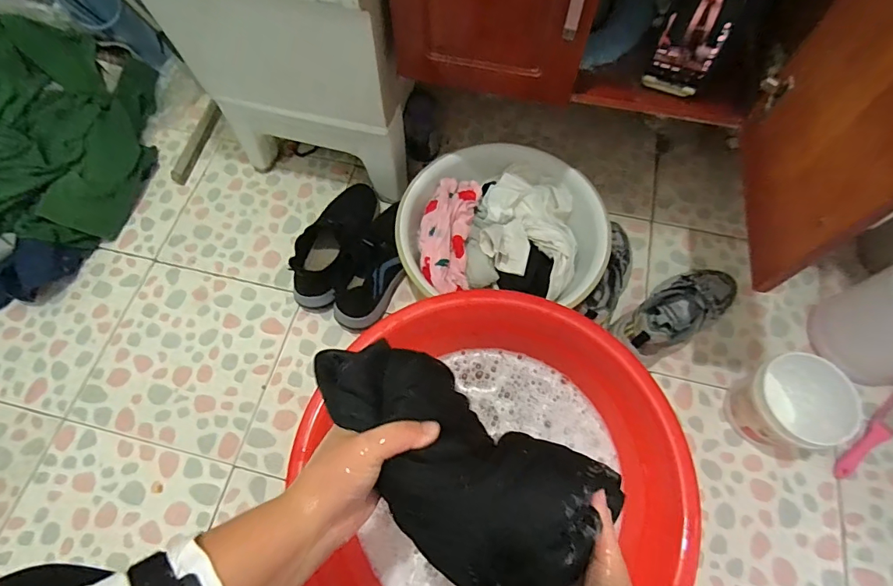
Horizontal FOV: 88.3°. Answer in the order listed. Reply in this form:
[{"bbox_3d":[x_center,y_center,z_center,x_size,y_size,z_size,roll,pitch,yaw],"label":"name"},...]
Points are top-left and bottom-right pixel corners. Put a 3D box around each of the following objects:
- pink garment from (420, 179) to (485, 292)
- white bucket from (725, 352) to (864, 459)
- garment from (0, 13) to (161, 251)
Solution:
[{"bbox_3d":[0.000,-0.097,0.744,0.089,0.040,0.208,7,67,4],"label":"pink garment"},{"bbox_3d":[0.485,0.167,0.654,0.108,0.116,0.118,0,66,0],"label":"white bucket"},{"bbox_3d":[-0.760,-0.303,0.890,0.308,0.179,0.477,1,66,1],"label":"garment"}]

